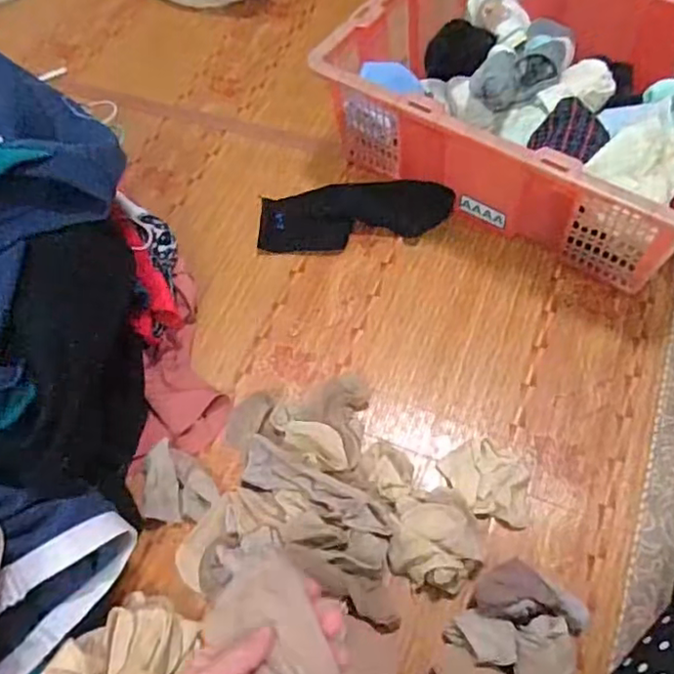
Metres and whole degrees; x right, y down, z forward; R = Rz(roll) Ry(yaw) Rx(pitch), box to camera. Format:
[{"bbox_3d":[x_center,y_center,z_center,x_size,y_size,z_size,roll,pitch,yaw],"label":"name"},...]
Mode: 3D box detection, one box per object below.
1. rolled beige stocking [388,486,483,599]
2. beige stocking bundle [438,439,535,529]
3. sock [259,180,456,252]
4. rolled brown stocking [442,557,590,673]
[{"bbox_3d":[0.090,0.187,0.566,0.081,0.049,0.093,-7,60,-1],"label":"rolled beige stocking"},{"bbox_3d":[0.148,0.142,0.606,0.087,0.018,0.073,13,62,10],"label":"beige stocking bundle"},{"bbox_3d":[0.022,-0.153,0.766,0.243,0.037,0.084,-1,60,2],"label":"sock"},{"bbox_3d":[0.165,0.251,0.530,0.105,0.045,0.096,32,67,19],"label":"rolled brown stocking"}]

